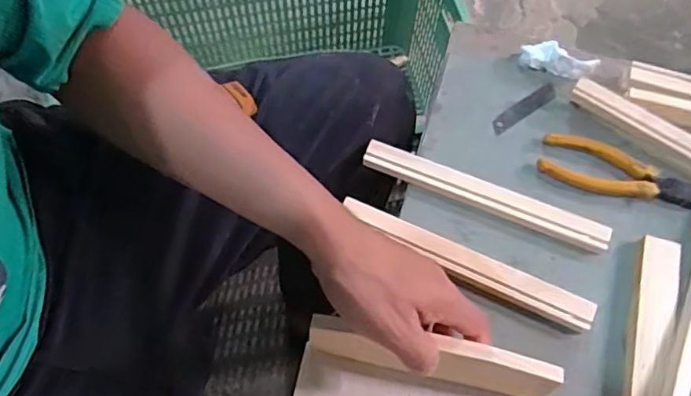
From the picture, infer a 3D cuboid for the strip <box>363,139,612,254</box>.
[{"bbox_3d":[0.125,-0.003,0.510,0.224,0.011,0.028,21,67,10],"label":"strip"}]

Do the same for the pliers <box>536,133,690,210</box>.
[{"bbox_3d":[0.257,-0.023,0.512,0.150,0.009,0.050,20,67,9],"label":"pliers"}]

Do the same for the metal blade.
[{"bbox_3d":[0.178,-0.089,0.558,0.079,0.004,0.017,-33,75,-15],"label":"metal blade"}]

